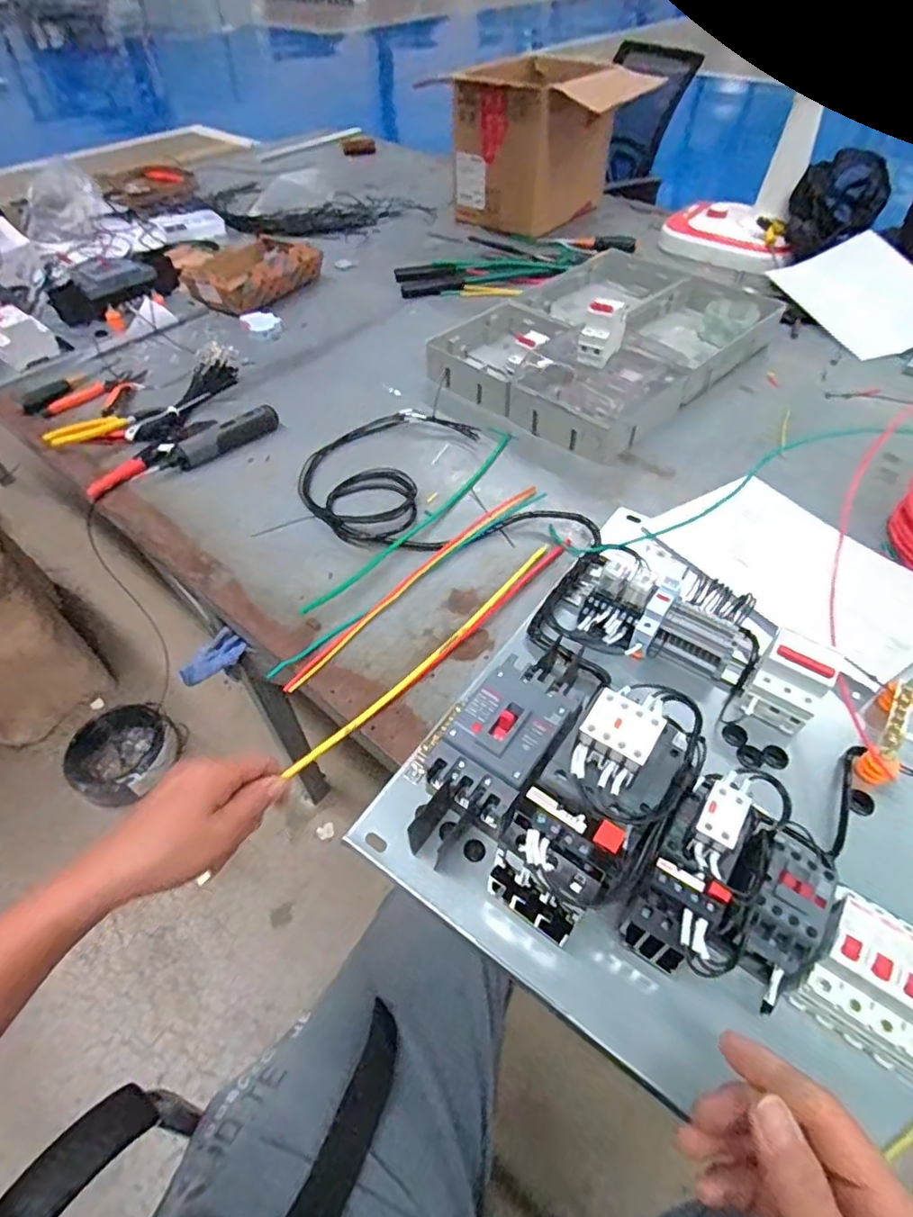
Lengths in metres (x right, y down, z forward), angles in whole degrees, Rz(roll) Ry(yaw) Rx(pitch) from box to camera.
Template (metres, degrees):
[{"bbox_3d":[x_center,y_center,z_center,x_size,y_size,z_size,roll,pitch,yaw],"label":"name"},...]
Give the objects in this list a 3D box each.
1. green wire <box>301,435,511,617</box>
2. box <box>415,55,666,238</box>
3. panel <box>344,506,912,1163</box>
[{"bbox_3d":[-0.037,-0.116,0.754,0.031,0.011,0.405,30,55,22],"label":"green wire"},{"bbox_3d":[0.221,-1.048,1.367,0.318,0.299,0.433,26,55,21],"label":"box"},{"bbox_3d":[0.219,0.094,0.485,0.412,0.154,0.455,29,56,22],"label":"panel"}]

